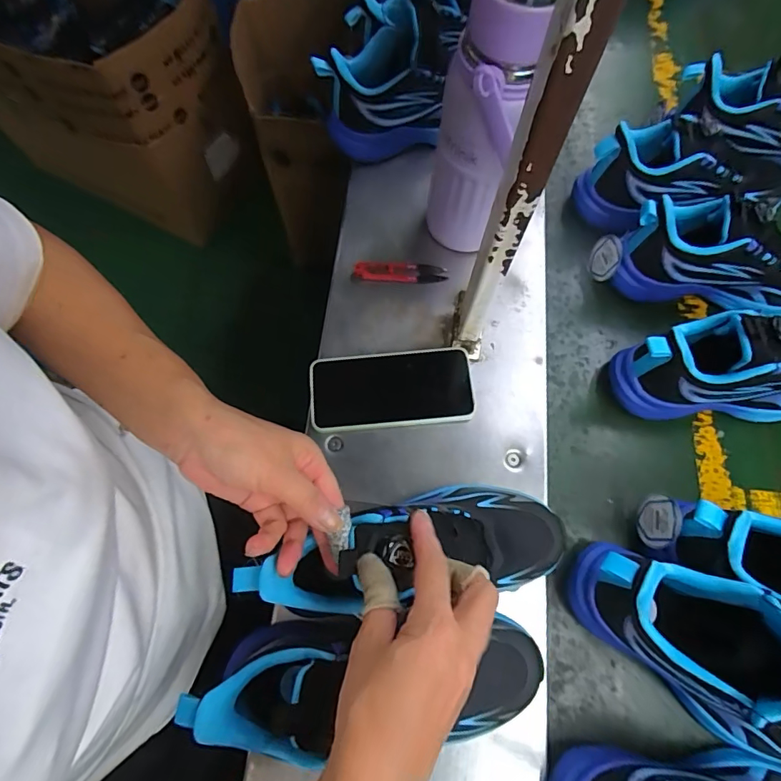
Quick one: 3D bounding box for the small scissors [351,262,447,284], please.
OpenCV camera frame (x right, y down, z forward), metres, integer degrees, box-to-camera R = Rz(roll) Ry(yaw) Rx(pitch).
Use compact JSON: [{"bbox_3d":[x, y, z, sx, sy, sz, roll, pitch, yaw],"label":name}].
[{"bbox_3d":[0.011,-0.131,0.507,0.101,0.008,0.022,2,71,-2],"label":"small scissors"}]

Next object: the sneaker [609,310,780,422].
[{"bbox_3d":[0.344,-0.023,0.445,0.236,0.111,0.078,0,67,-4],"label":"sneaker"}]

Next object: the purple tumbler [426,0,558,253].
[{"bbox_3d":[0.071,-0.209,0.400,0.063,0.267,0.076,12,68,1],"label":"purple tumbler"}]

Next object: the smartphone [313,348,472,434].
[{"bbox_3d":[0.000,0.000,0.458,0.160,0.016,0.075,-5,72,2],"label":"smartphone"}]

